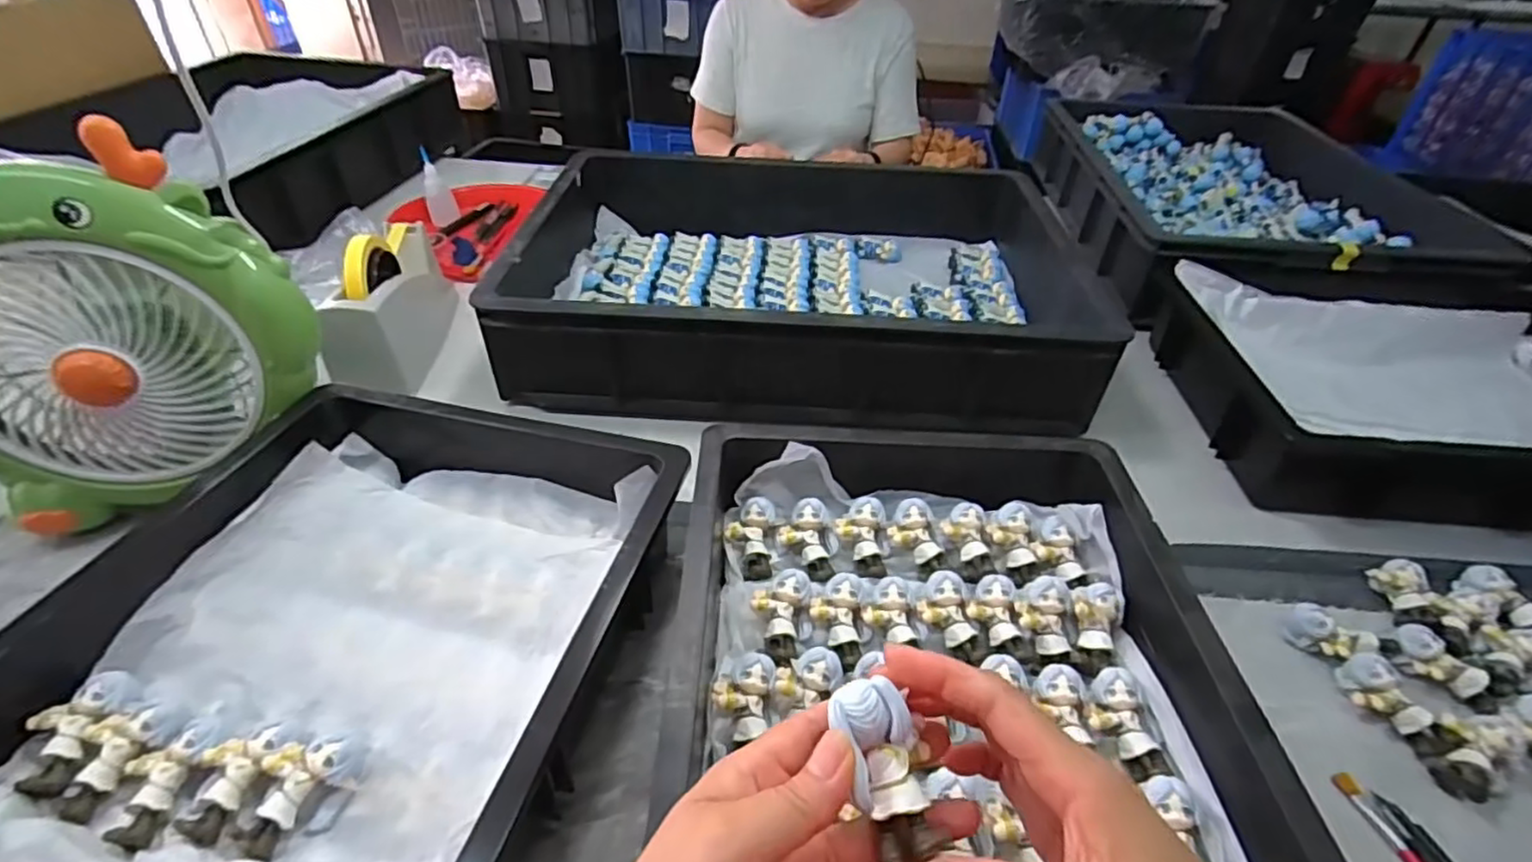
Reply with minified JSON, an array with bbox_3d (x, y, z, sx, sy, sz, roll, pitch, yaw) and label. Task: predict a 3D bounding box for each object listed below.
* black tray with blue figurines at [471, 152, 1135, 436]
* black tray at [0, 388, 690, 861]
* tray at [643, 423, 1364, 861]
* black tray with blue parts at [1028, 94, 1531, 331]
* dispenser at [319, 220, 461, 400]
[{"bbox_3d":[0.030,-0.178,0.782,0.588,0.119,0.417,3,40,-1],"label":"black tray with blue figurines"},{"bbox_3d":[-0.254,0.142,0.383,0.318,0.071,0.472,12,41,10],"label":"black tray"},{"bbox_3d":[0.101,0.179,0.380,0.325,0.091,0.463,1,40,-2],"label":"tray"},{"bbox_3d":[0.634,-0.337,0.967,0.349,0.139,0.587,5,40,2],"label":"black tray with blue parts"},{"bbox_3d":[-0.399,-0.144,0.721,0.075,0.116,0.201,0,40,-3],"label":"dispenser"}]

